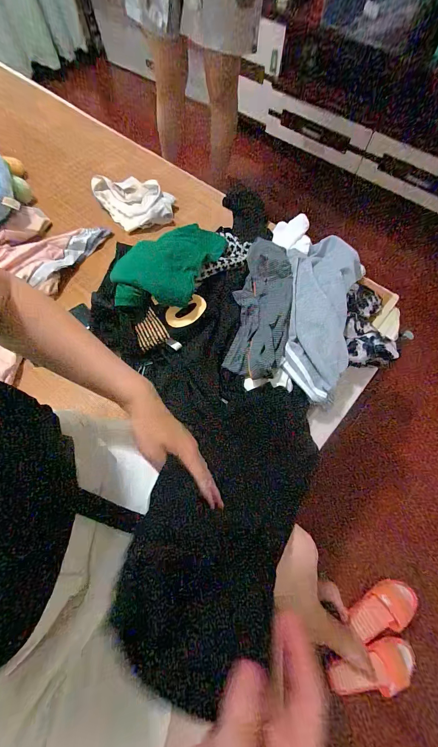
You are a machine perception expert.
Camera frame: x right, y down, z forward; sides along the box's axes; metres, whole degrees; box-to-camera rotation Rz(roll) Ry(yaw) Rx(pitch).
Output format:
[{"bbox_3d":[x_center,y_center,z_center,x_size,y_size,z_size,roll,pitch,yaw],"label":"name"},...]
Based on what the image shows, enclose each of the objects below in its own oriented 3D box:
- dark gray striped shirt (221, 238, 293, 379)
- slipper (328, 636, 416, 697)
[{"bbox_3d":[0.089,-0.143,0.620,0.113,0.047,0.319,8,65,2],"label":"dark gray striped shirt"},{"bbox_3d":[0.377,0.728,0.729,0.225,0.048,0.080,-12,66,-7],"label":"slipper"}]

